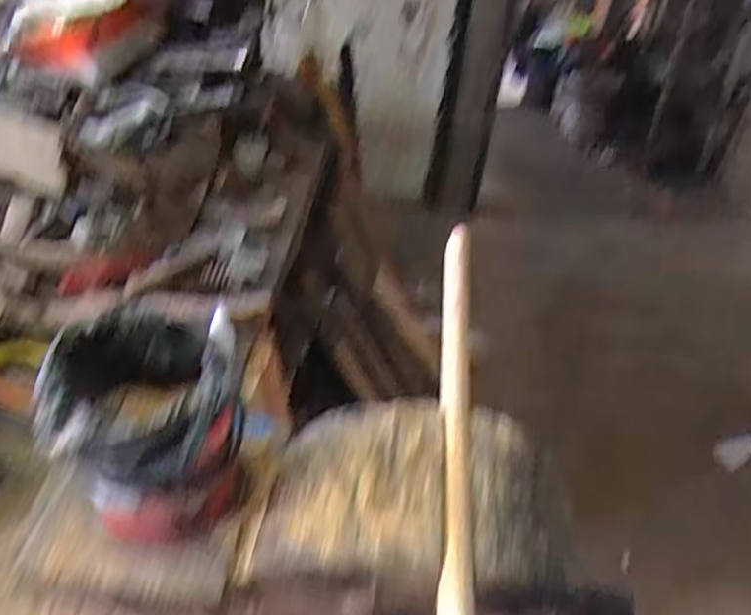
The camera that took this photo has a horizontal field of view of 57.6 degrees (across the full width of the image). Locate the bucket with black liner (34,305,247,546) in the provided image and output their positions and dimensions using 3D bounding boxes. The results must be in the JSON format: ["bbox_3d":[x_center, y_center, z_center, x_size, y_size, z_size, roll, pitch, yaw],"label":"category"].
[{"bbox_3d":[-0.160,0.092,0.492,0.124,0.131,0.134,6,34,-3],"label":"bucket with black liner"}]

